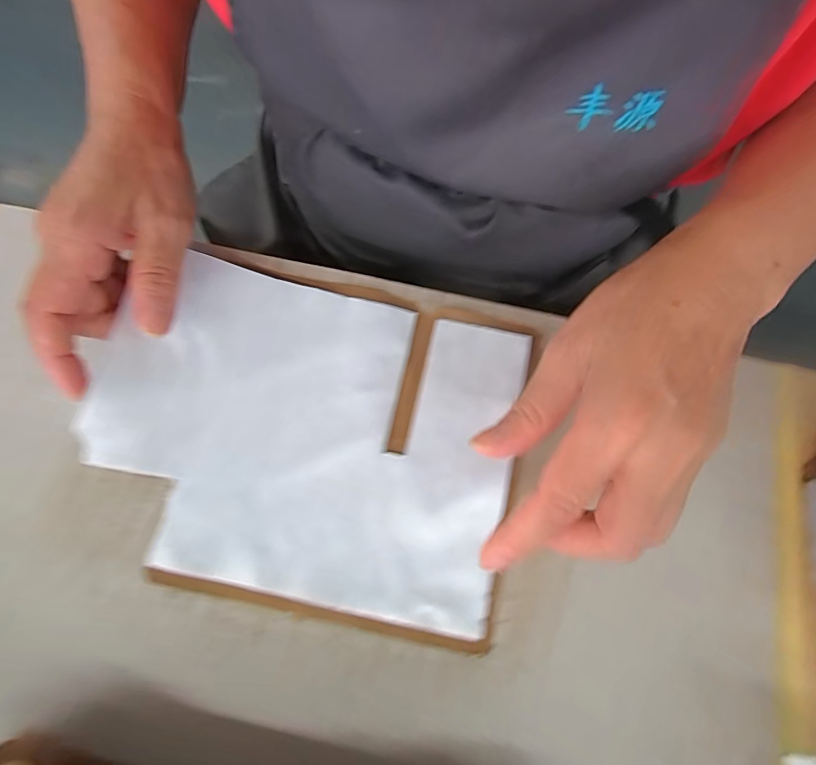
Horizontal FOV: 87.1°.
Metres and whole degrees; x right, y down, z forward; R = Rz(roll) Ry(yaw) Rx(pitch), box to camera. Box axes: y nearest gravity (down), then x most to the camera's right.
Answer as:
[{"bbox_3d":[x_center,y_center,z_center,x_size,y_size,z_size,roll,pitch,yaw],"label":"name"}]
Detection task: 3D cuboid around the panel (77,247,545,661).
[{"bbox_3d":[-0.051,0.027,0.242,0.224,0.033,0.190,12,73,1],"label":"panel"}]

